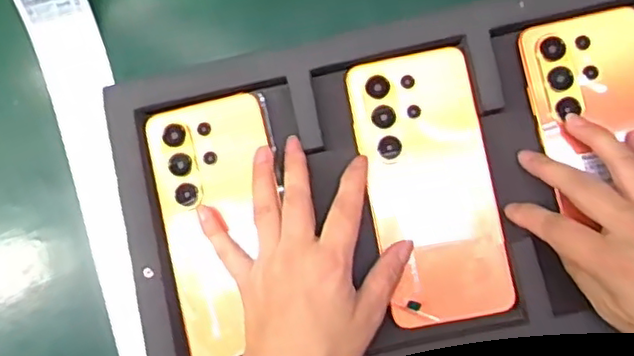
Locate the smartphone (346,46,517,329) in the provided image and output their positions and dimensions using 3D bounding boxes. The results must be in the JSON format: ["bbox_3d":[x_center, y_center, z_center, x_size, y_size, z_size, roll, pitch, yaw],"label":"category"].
[{"bbox_3d":[0.073,0.005,0.412,0.079,0.010,0.168,-12,84,1],"label":"smartphone"}]

